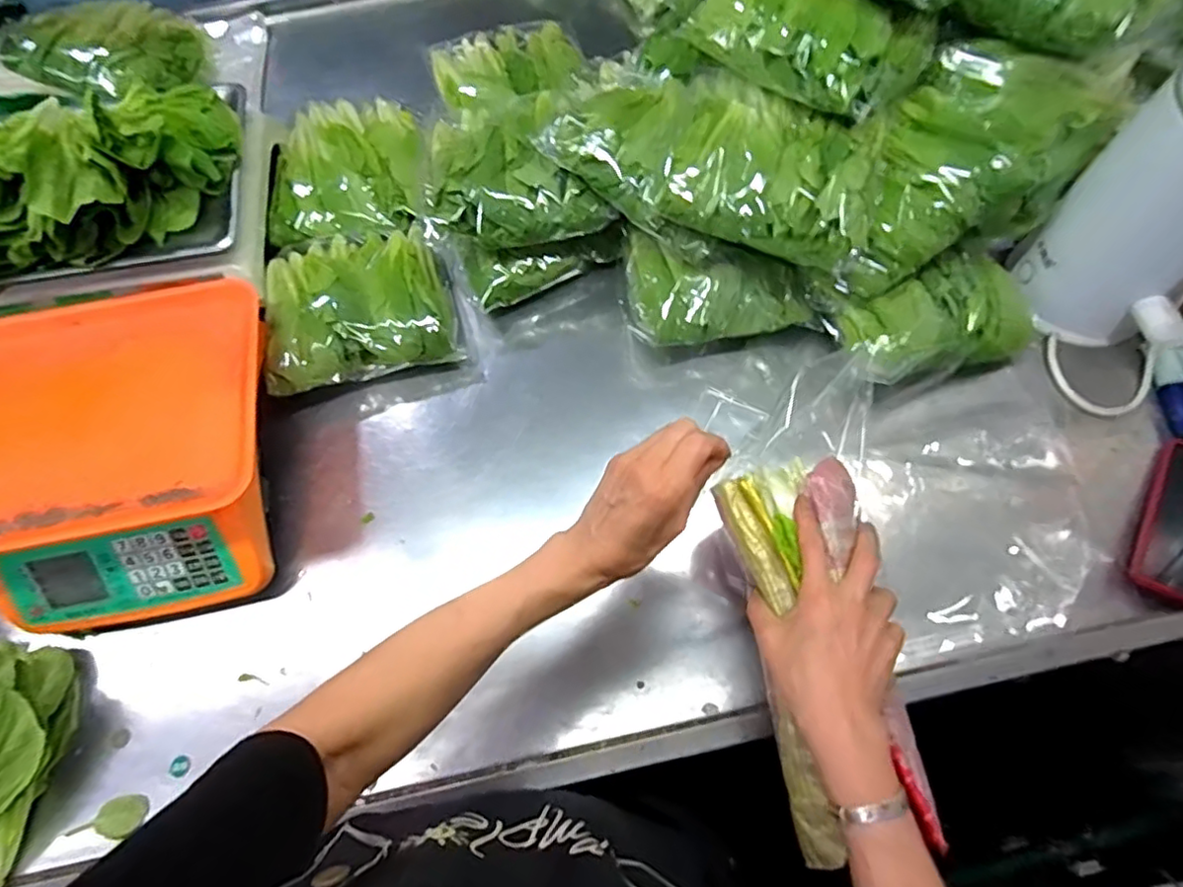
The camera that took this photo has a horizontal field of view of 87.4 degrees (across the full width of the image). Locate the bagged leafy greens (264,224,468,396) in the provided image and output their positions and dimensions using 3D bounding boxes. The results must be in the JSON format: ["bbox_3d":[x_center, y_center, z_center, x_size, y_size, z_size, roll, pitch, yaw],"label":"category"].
[{"bbox_3d":[-0.250,-0.147,0.677,0.193,0.069,0.169,-15,68,-5],"label":"bagged leafy greens"}]

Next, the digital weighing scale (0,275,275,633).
[{"bbox_3d":[-0.440,0.011,0.586,0.285,0.121,0.285,-9,68,-2],"label":"digital weighing scale"}]

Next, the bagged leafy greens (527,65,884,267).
[{"bbox_3d":[0.129,-0.283,0.596,0.310,0.060,0.189,31,72,13],"label":"bagged leafy greens"}]

